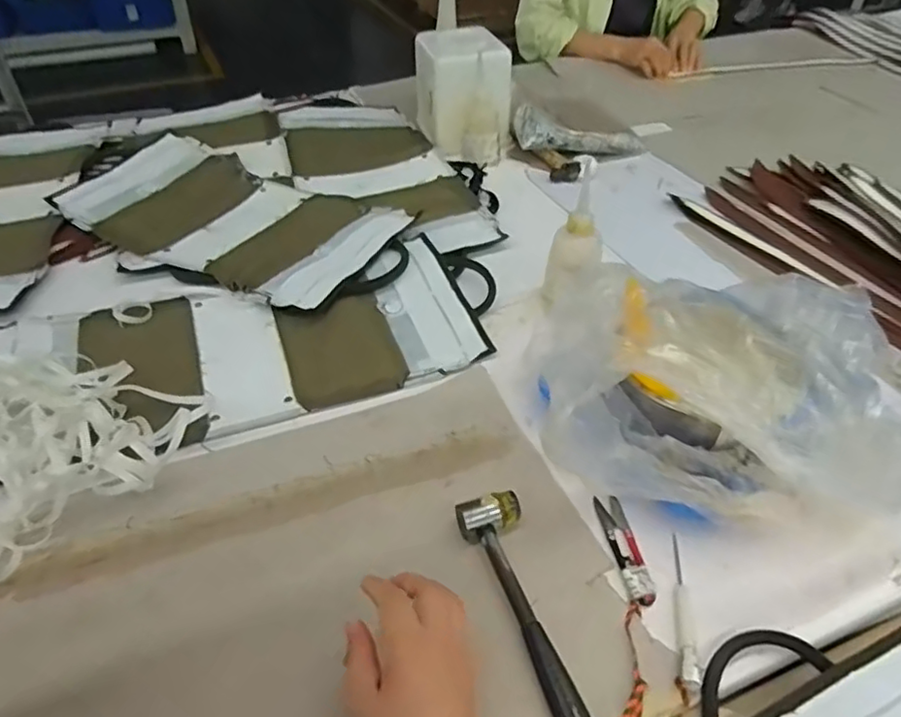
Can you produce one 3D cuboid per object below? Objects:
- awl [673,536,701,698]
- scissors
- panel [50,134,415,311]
[{"bbox_3d":[0.178,0.187,0.484,0.012,0.016,0.127,8,44,8],"label":"awl"},{"bbox_3d":[0.143,0.153,0.521,0.023,0.007,0.098,-4,43,-6],"label":"scissors"},{"bbox_3d":[-0.295,-0.192,0.880,0.511,0.031,0.252,20,46,19],"label":"panel"}]

